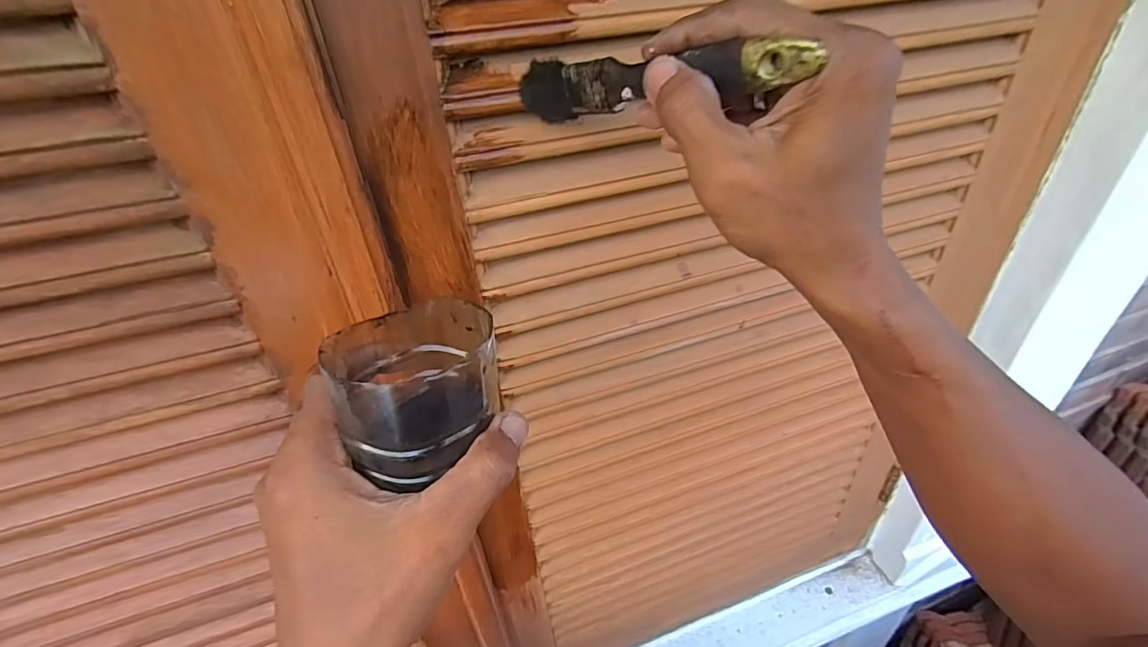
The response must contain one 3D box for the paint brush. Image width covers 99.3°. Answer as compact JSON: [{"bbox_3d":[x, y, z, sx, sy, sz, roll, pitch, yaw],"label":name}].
[{"bbox_3d":[0.028,-0.110,0.226,0.015,0.029,0.172,-27,33,-29],"label":"paint brush"}]

